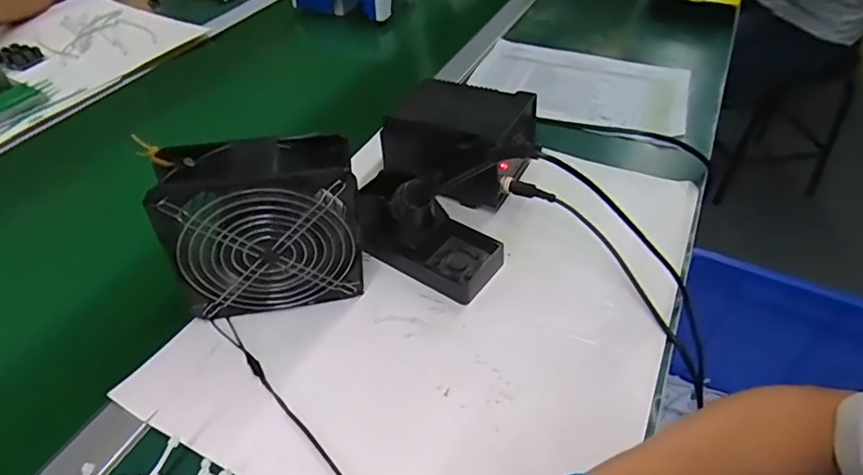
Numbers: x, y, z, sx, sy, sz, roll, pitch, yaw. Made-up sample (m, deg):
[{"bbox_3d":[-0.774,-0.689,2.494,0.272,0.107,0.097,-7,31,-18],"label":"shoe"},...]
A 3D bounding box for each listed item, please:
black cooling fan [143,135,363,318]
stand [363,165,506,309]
[{"bbox_3d":[-0.139,-0.005,0.459,0.154,0.148,0.063,-11,46,-12],"label":"black cooling fan"},{"bbox_3d":[-0.006,-0.012,0.529,0.153,0.082,0.074,26,50,24],"label":"stand"}]

